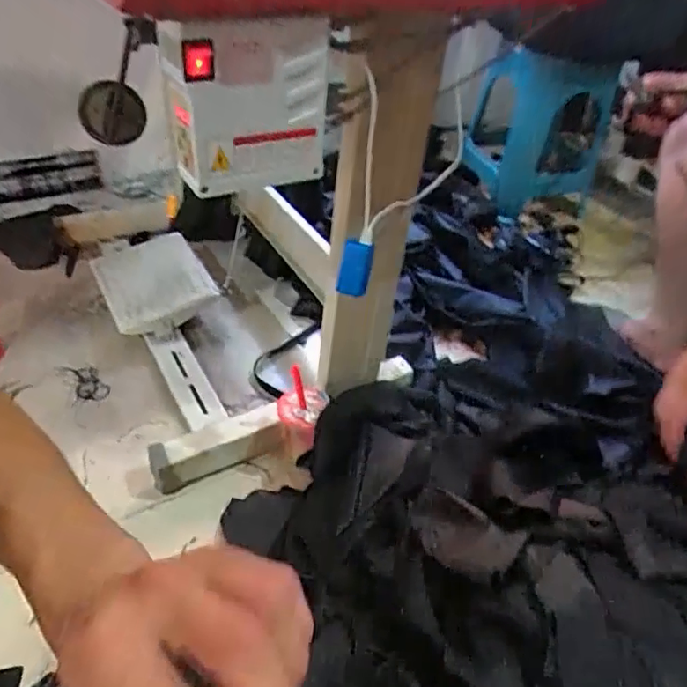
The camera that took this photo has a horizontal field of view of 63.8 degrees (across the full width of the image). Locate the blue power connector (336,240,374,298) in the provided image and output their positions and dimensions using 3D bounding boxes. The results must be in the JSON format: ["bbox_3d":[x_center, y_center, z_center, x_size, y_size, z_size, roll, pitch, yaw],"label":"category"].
[{"bbox_3d":[0.013,-0.085,0.650,0.037,0.068,0.024,6,42,0],"label":"blue power connector"}]

